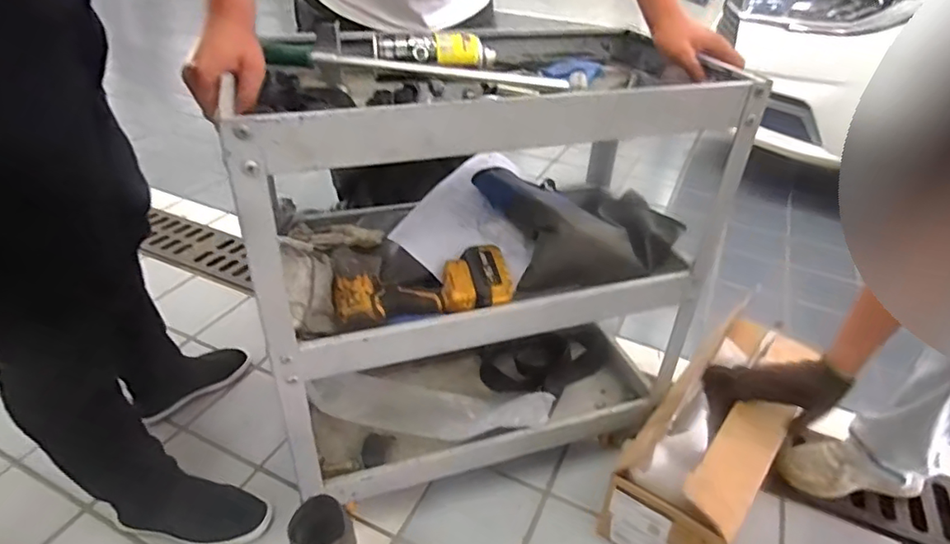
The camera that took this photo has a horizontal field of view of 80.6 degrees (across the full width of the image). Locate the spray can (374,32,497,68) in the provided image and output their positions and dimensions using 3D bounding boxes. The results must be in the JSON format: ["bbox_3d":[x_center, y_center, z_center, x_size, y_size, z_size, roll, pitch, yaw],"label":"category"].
[{"bbox_3d":[-0.058,-0.333,0.846,0.182,0.042,0.037,-4,35,-8],"label":"spray can"}]

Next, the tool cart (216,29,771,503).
[{"bbox_3d":[0.010,-0.011,0.968,0.690,0.683,0.381,-10,36,-17],"label":"tool cart"}]

